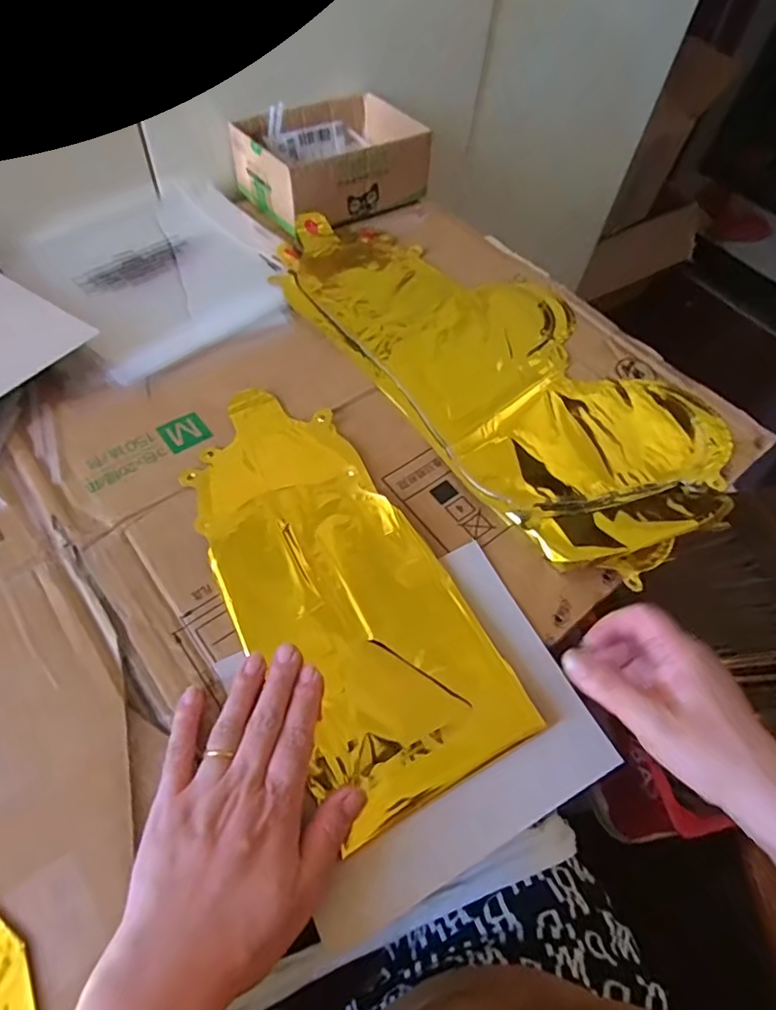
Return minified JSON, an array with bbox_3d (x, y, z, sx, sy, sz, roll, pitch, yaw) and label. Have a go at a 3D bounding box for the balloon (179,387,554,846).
[{"bbox_3d":[-0.042,0.043,0.377,0.133,0.015,0.309,-27,66,-20],"label":"balloon"}]

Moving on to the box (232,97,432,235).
[{"bbox_3d":[-0.059,-0.398,0.627,0.203,0.063,0.144,-32,63,-22],"label":"box"}]

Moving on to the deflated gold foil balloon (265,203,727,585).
[{"bbox_3d":[0.090,-0.140,0.499,0.220,0.024,0.455,-31,63,-22],"label":"deflated gold foil balloon"}]

